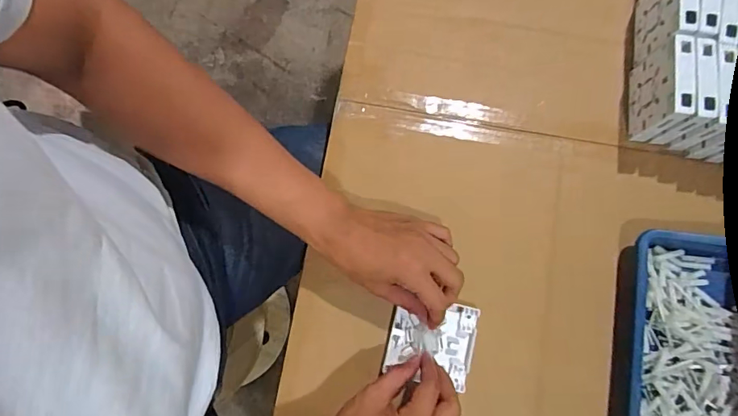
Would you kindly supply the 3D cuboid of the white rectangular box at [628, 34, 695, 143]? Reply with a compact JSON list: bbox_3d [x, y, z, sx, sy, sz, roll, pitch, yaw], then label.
[{"bbox_3d":[0.318,-0.127,0.512,0.022,0.086,0.088,6,79,1],"label":"white rectangular box"}]

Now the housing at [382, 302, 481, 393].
[{"bbox_3d":[0.067,0.137,0.490,0.088,0.014,0.080,13,79,4],"label":"housing"}]

